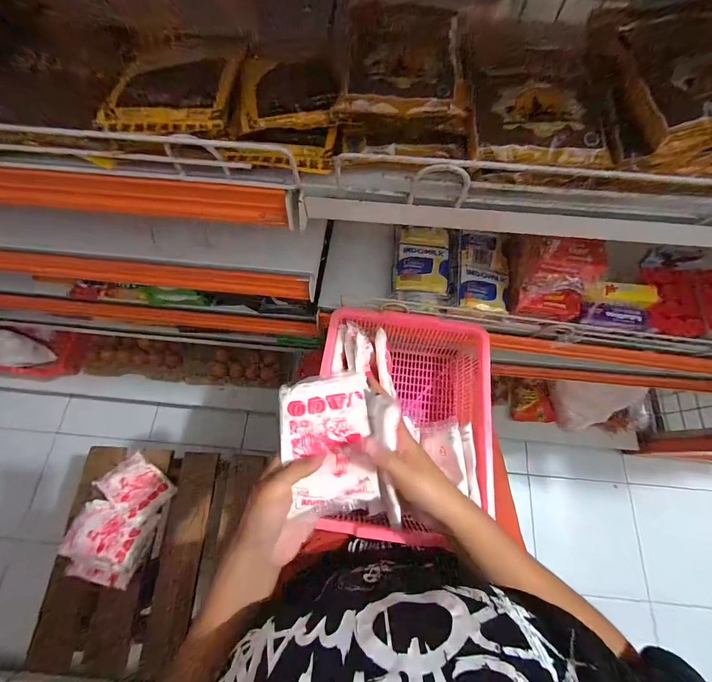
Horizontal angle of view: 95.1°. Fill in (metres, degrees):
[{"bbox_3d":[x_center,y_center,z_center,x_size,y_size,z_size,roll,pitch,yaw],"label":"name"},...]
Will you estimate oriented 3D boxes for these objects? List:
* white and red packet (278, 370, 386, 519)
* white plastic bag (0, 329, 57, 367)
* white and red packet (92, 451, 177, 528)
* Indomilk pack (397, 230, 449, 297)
[{"bbox_3d":[-0.026,0.098,0.312,0.085,0.026,0.127,-6,70,-2],"label":"white and red packet"},{"bbox_3d":[-1.041,0.022,0.966,0.055,0.221,0.089,-13,64,39],"label":"white plastic bag"},{"bbox_3d":[-0.415,0.277,0.617,0.121,0.033,0.081,35,55,12],"label":"white and red packet"},{"bbox_3d":[0.104,-0.124,0.502,0.078,0.021,0.106,6,70,2],"label":"Indomilk pack"}]

